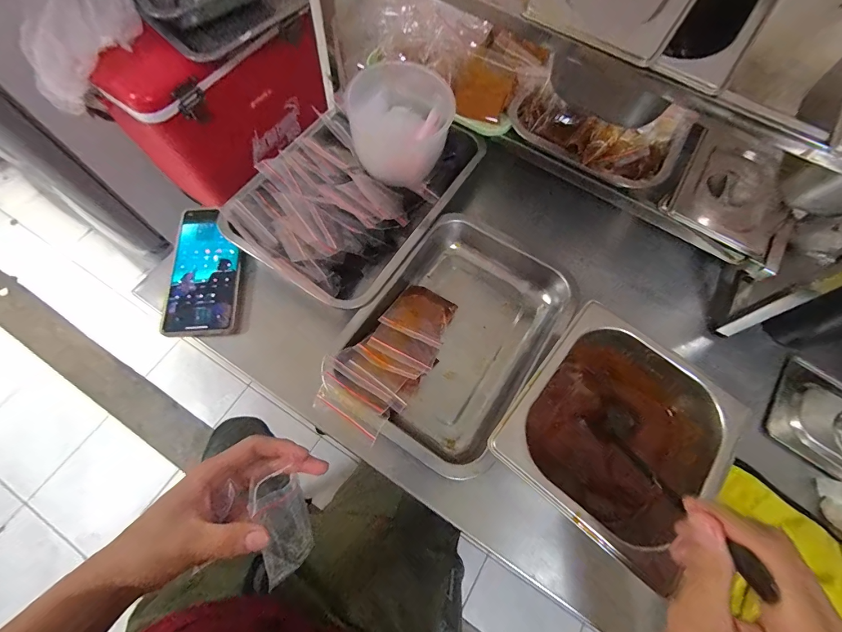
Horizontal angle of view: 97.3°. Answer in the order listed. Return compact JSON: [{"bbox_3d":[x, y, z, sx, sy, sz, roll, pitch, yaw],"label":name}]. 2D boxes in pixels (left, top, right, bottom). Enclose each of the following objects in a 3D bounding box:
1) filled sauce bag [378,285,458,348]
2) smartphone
[{"bbox_3d":[0.000,-0.001,0.411,0.067,0.012,0.083,28,43,1],"label":"filled sauce bag"},{"bbox_3d":[-0.249,-0.055,0.431,0.074,0.012,0.157,-3,68,-3],"label":"smartphone"}]

